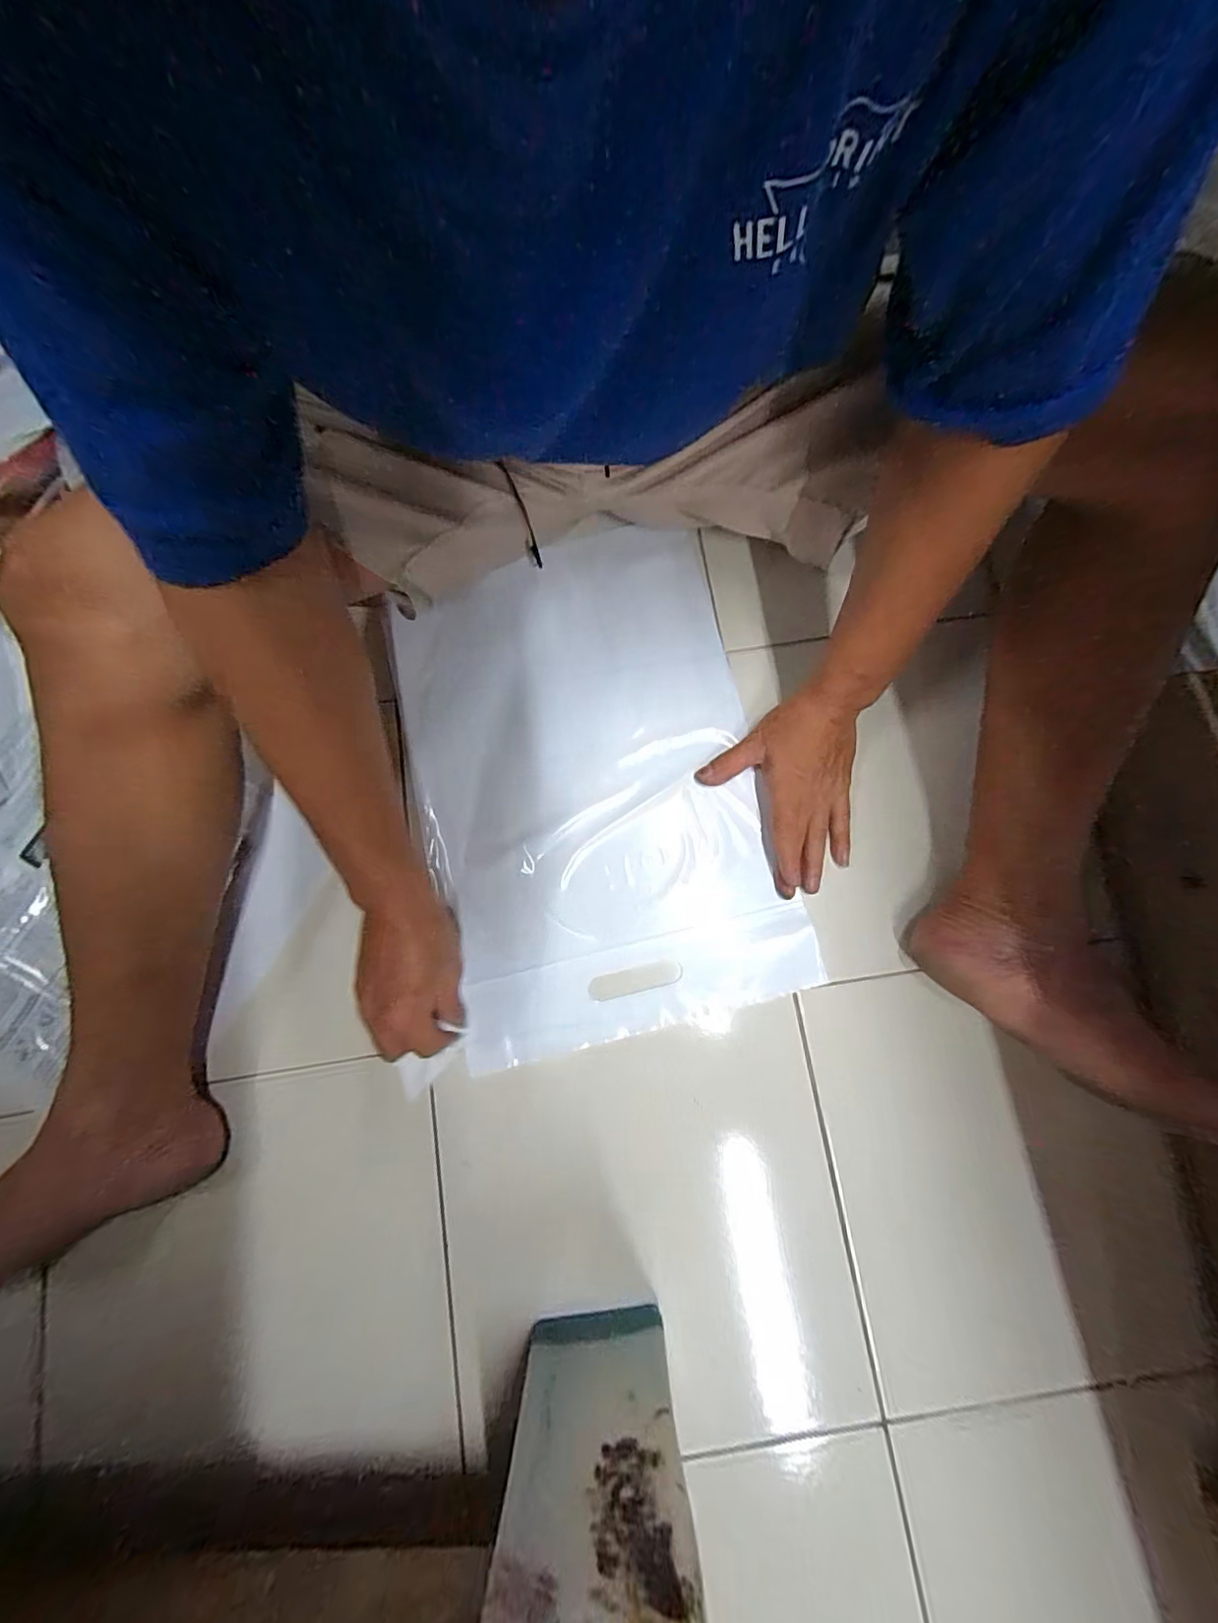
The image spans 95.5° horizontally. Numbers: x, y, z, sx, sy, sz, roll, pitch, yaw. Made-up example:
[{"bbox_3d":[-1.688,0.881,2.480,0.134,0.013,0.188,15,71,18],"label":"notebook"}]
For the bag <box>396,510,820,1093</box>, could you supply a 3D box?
[{"bbox_3d":[-0.020,-0.034,0.485,0.289,0.013,0.433,-13,80,-2],"label":"bag"}]

